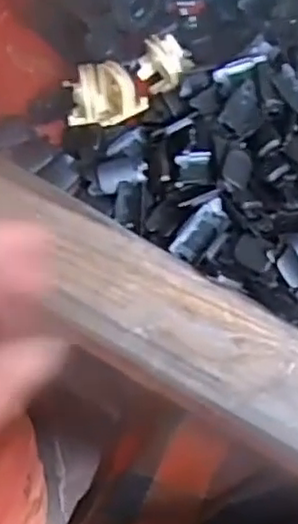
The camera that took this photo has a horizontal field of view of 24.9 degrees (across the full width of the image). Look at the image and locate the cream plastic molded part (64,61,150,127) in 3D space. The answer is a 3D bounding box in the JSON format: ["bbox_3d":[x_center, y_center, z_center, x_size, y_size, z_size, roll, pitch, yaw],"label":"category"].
[{"bbox_3d":[-0.018,-0.074,0.295,0.034,0.022,0.023,1,73,2],"label":"cream plastic molded part"}]

